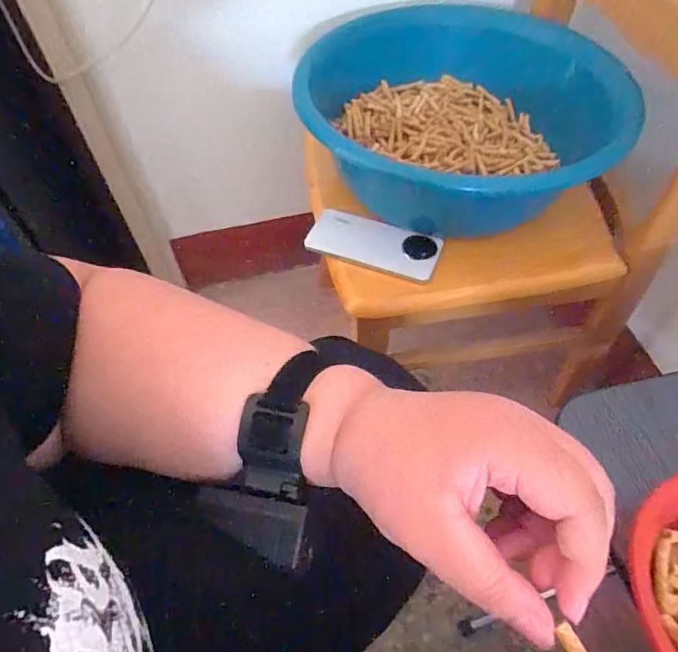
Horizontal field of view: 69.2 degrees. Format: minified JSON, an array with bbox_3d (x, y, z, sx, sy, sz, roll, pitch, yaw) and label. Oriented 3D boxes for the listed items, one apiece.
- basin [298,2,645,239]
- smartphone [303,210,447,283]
[{"bbox_3d":[0.133,-0.245,0.627,0.326,0.159,0.345,-1,54,1],"label":"basin"},{"bbox_3d":[0.044,-0.102,0.616,0.161,0.011,0.068,17,69,12],"label":"smartphone"}]

